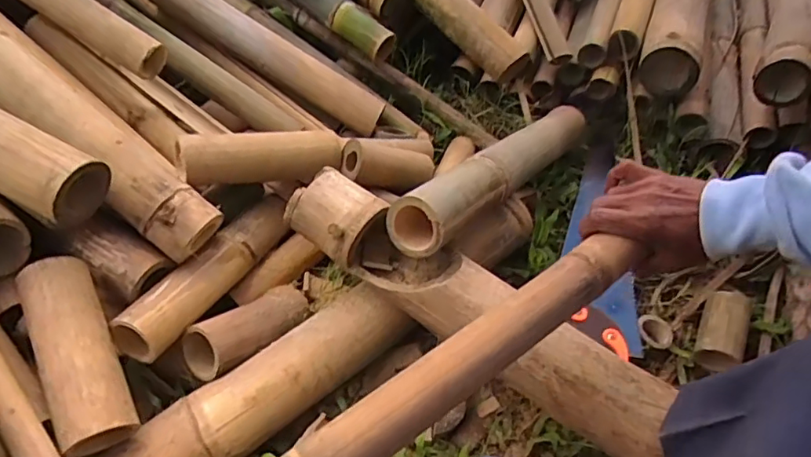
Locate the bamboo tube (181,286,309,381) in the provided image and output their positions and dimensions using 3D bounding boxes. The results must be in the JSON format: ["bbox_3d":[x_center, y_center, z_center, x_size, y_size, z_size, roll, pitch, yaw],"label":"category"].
[{"bbox_3d":[-0.179,0.114,0.654,0.055,0.051,0.157,36,40,22],"label":"bamboo tube"}]

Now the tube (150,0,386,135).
[{"bbox_3d":[-0.211,-0.274,0.858,0.388,0.052,0.055,31,53,-8],"label":"tube"}]

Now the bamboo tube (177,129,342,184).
[{"bbox_3d":[-0.185,-0.093,0.720,0.203,0.066,0.050,-7,51,-27],"label":"bamboo tube"}]

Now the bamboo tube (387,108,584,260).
[{"bbox_3d":[0.147,-0.094,0.767,0.059,0.065,0.504,33,39,20],"label":"bamboo tube"}]

